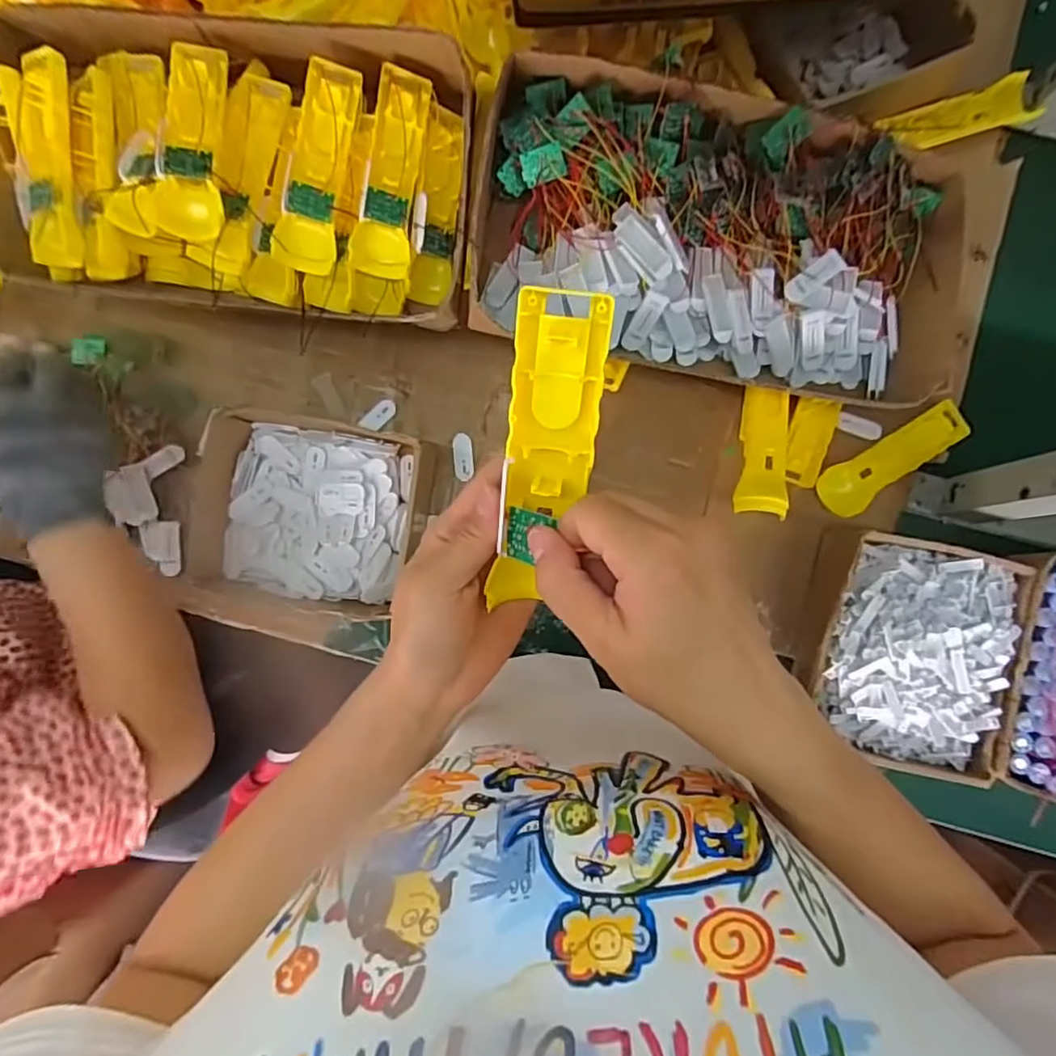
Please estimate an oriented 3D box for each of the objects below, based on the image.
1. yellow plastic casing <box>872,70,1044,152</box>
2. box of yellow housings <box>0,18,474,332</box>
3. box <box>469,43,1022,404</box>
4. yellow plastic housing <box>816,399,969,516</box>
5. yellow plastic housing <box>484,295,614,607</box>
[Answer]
[{"bbox_3d":[0.458,-0.436,0.633,0.164,0.026,0.043,-16,85,1],"label":"yellow plastic casing"},{"bbox_3d":[-0.257,-0.317,0.536,0.409,0.115,0.223,8,86,3],"label":"box of yellow housings"},{"bbox_3d":[0.178,-0.259,0.535,0.440,0.070,0.235,7,102,-4],"label":"box"},{"bbox_3d":[0.372,-0.071,0.610,0.164,0.023,0.045,-34,85,-1],"label":"yellow plastic housing"},{"bbox_3d":[0.009,-0.033,0.295,0.044,0.015,0.154,11,114,3],"label":"yellow plastic housing"}]

